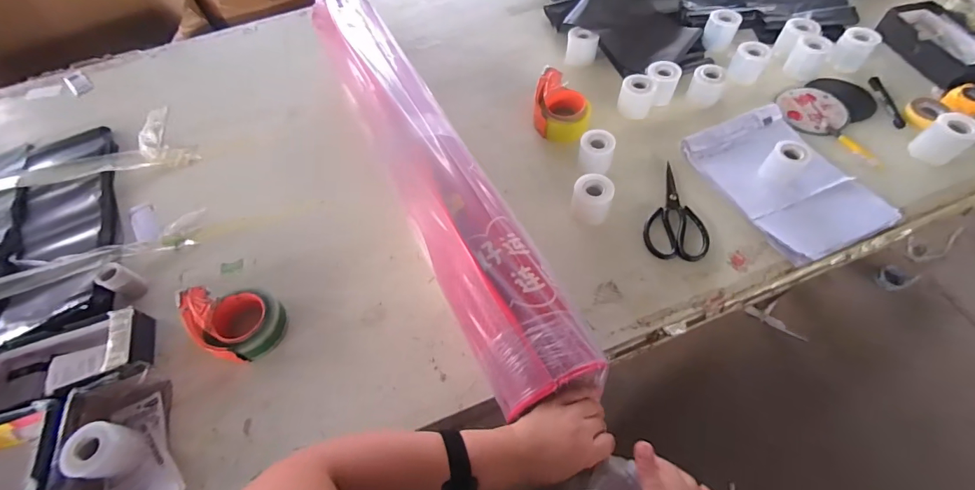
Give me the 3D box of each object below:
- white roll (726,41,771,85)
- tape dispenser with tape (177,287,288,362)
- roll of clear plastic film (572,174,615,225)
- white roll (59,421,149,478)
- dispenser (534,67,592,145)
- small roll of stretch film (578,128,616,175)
[{"bbox_3d":[0.569,-0.396,0.898,0.070,0.064,0.056,27,65,19],"label":"white roll"},{"bbox_3d":[-0.418,0.116,0.670,0.170,0.055,0.115,23,63,16],"label":"tape dispenser with tape"},{"bbox_3d":[0.184,-0.079,0.736,0.074,0.064,0.072,10,60,10],"label":"roll of clear plastic film"},{"bbox_3d":[-0.539,0.287,0.577,0.070,0.064,0.064,-2,59,3],"label":"white roll"},{"bbox_3d":[0.157,-0.297,0.876,0.120,0.060,0.169,5,60,7],"label":"dispenser"},{"bbox_3d":[0.208,-0.173,0.791,0.066,0.065,0.067,7,60,8],"label":"small roll of stretch film"}]

